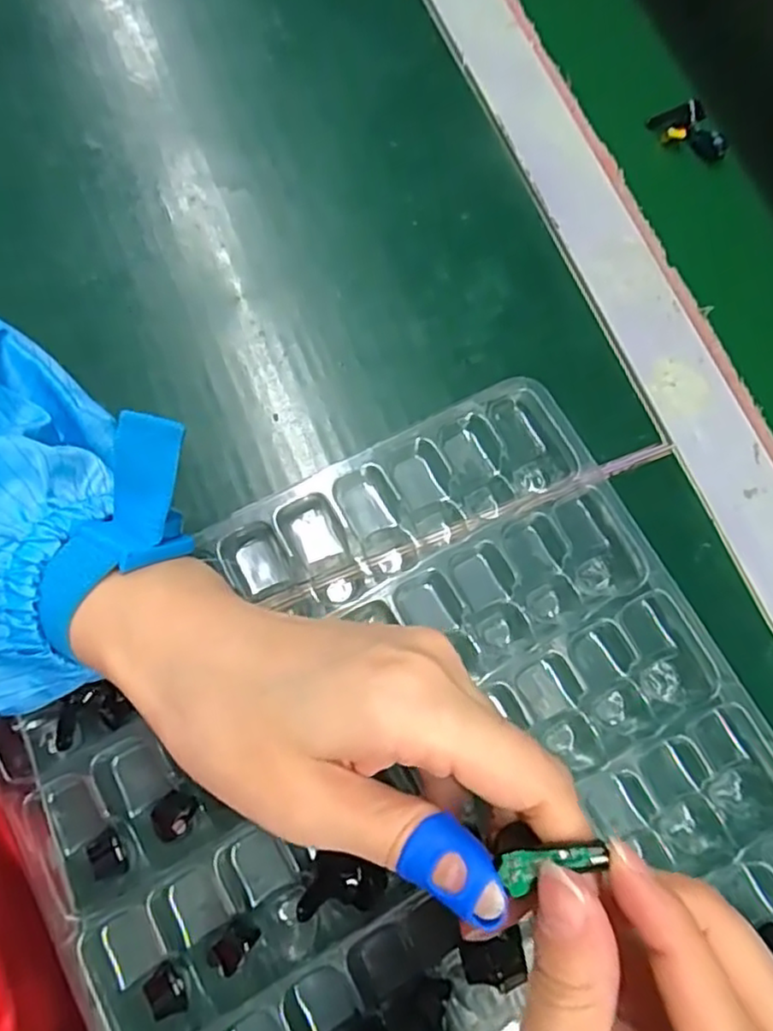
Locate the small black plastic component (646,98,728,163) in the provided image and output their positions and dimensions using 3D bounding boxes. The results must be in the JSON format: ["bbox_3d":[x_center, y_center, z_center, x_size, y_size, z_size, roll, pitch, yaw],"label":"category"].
[{"bbox_3d":[0.165,-0.209,0.358,0.044,0.018,0.017,21,75,4],"label":"small black plastic component"}]

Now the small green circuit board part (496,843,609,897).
[{"bbox_3d":[0.039,0.083,0.157,0.024,0.004,0.009,-19,76,10],"label":"small green circuit board part"}]

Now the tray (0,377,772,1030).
[{"bbox_3d":[0.011,0.100,0.249,0.263,0.034,0.236,-26,77,-8],"label":"tray"}]

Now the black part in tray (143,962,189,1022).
[{"bbox_3d":[-0.072,0.158,0.218,0.011,0.006,0.015,-31,78,-9],"label":"black part in tray"}]

